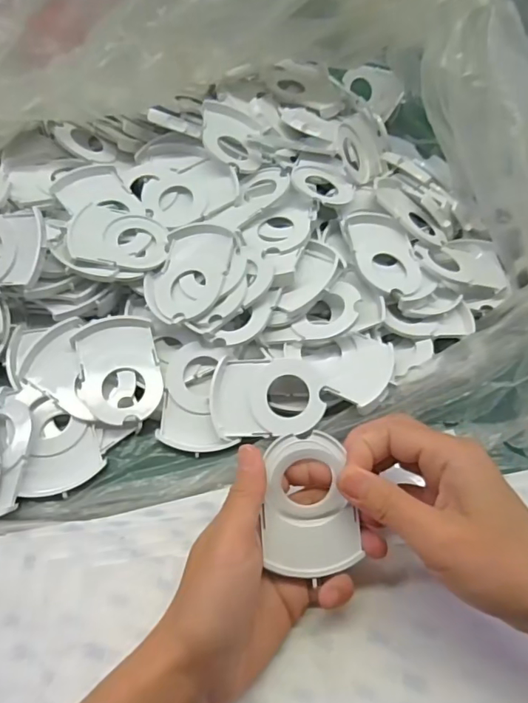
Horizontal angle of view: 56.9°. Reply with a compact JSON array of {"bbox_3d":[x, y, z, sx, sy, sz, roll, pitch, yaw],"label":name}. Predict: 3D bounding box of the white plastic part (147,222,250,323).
[{"bbox_3d":[-0.053,-0.058,0.367,0.070,0.007,0.080,18,75,23],"label":"white plastic part"}]

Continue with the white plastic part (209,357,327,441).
[{"bbox_3d":[0.002,0.031,0.338,0.076,0.015,0.054,-3,76,13],"label":"white plastic part"}]

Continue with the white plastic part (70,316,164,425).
[{"bbox_3d":[-0.104,0.014,0.351,0.057,0.011,0.078,-10,70,-12],"label":"white plastic part"}]

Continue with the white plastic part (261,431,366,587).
[{"bbox_3d":[0.024,0.085,0.271,0.049,0.006,0.074,-8,81,-6],"label":"white plastic part"}]

